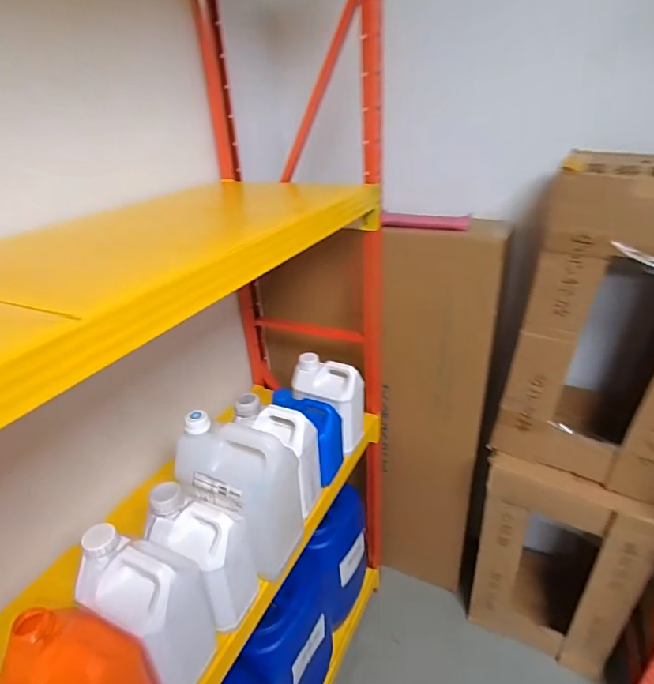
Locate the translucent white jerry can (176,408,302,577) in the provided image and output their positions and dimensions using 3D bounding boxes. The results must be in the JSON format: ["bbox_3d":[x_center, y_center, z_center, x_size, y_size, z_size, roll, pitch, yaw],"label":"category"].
[{"bbox_3d":[-0.157,0.261,0.798,0.179,0.246,0.166,12,32,26],"label":"translucent white jerry can"}]

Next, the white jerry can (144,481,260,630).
[{"bbox_3d":[-0.202,0.344,0.717,0.142,0.213,0.111,10,31,22],"label":"white jerry can"}]

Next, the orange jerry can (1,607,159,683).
[{"bbox_3d":[-0.300,0.440,0.567,0.133,0.218,0.104,11,31,24],"label":"orange jerry can"}]

